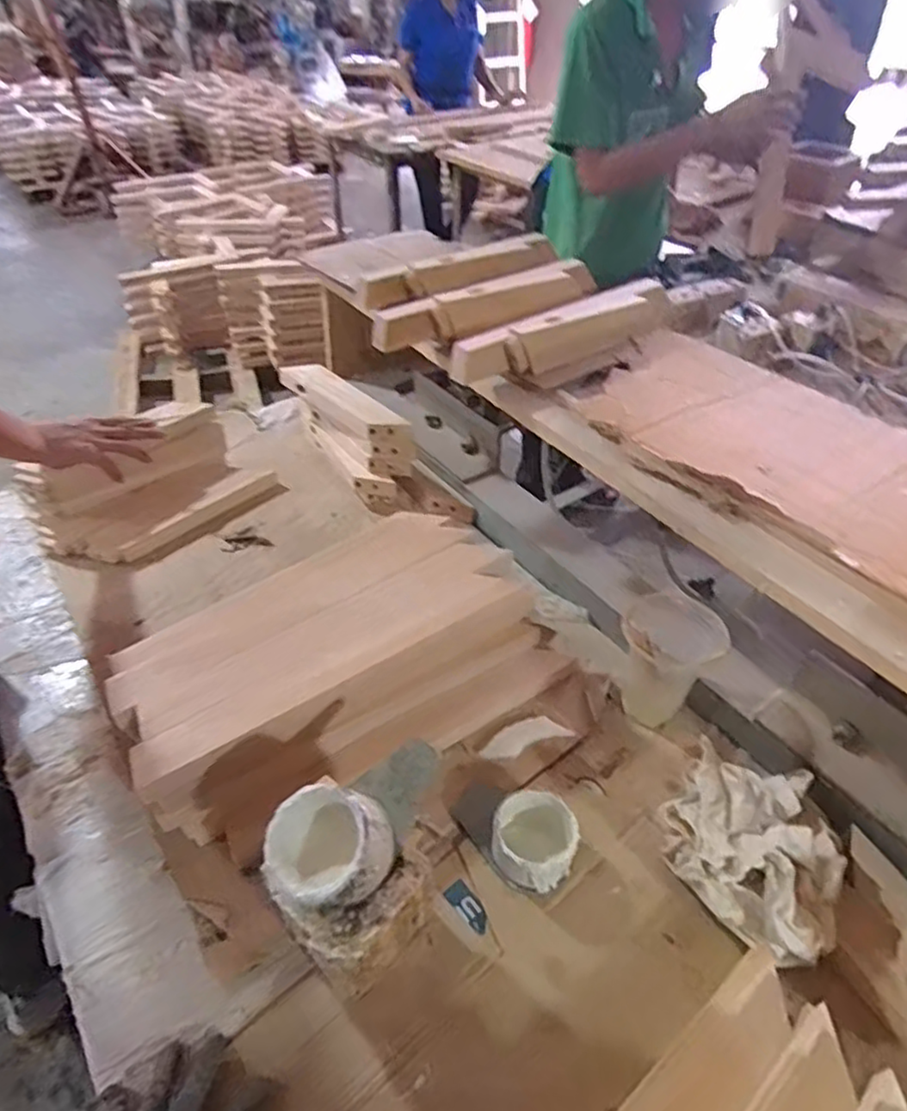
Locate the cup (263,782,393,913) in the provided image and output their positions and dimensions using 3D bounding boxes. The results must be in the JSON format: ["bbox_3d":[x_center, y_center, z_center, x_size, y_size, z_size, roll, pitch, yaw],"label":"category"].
[{"bbox_3d":[-0.100,0.234,0.534,0.095,0.071,0.084,13,45,14],"label":"cup"}]

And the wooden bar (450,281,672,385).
[{"bbox_3d":[0.173,-0.320,0.949,0.399,0.059,0.059,-26,49,-25],"label":"wooden bar"}]

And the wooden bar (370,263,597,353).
[{"bbox_3d":[0.060,-0.383,1.023,0.401,0.057,0.050,-23,48,-22],"label":"wooden bar"}]

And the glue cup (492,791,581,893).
[{"bbox_3d":[0.082,0.288,0.685,0.080,0.051,0.082,0,44,0],"label":"glue cup"}]

